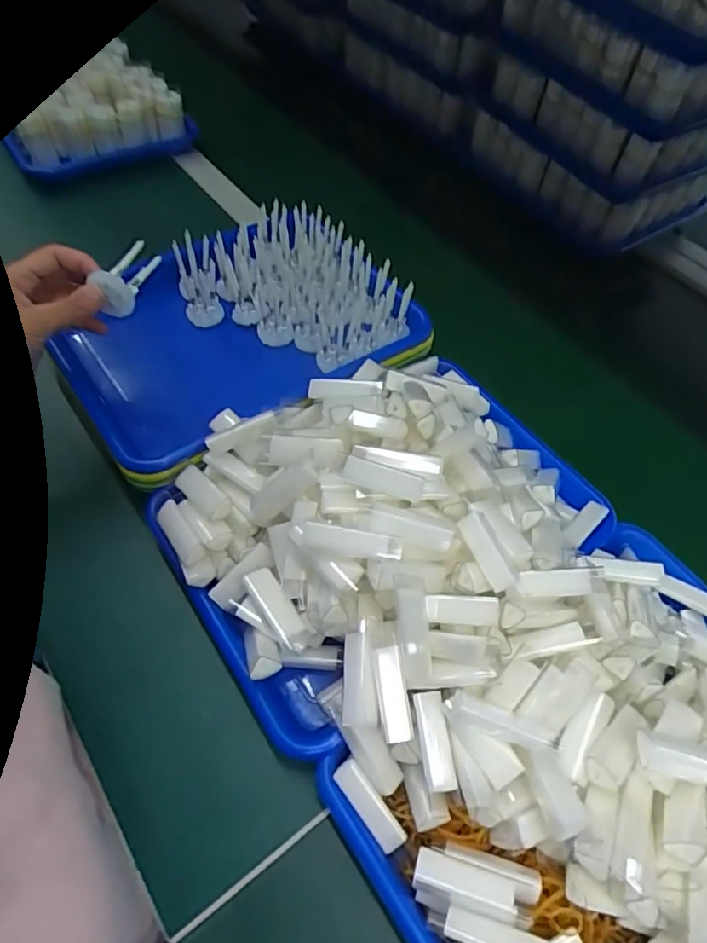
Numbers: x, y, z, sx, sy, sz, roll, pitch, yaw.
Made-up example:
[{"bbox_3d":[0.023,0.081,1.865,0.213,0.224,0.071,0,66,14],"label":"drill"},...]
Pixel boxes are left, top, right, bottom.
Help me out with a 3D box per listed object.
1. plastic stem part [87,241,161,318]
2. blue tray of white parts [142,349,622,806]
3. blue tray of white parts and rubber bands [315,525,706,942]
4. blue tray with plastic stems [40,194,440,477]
[{"bbox_3d":[-0.186,-0.161,0.461,0.029,0.036,0.062,12,57,3],"label":"plastic stem part"},{"bbox_3d":[0.039,0.040,0.436,0.315,0.130,0.270,-29,63,-23],"label":"blue tray of white parts"},{"bbox_3d":[0.161,0.180,0.361,0.319,0.099,0.278,-26,62,-22],"label":"blue tray of white parts and rubber bands"},{"bbox_3d":[-0.117,-0.148,0.546,0.319,0.068,0.245,-28,63,-23],"label":"blue tray with plastic stems"}]

